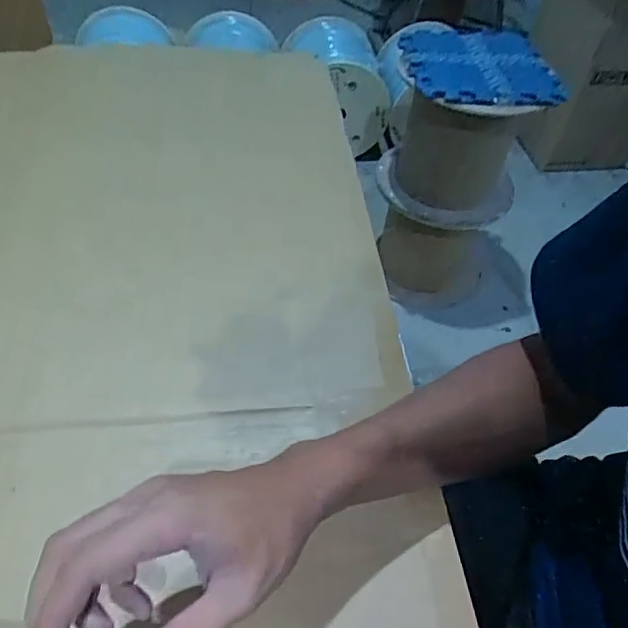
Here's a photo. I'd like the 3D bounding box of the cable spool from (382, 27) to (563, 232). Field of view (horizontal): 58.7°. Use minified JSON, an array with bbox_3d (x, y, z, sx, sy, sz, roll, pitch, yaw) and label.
[{"bbox_3d":[0.330,-0.430,1.333,0.313,0.367,0.337,2,52,-2],"label":"cable spool"}]

